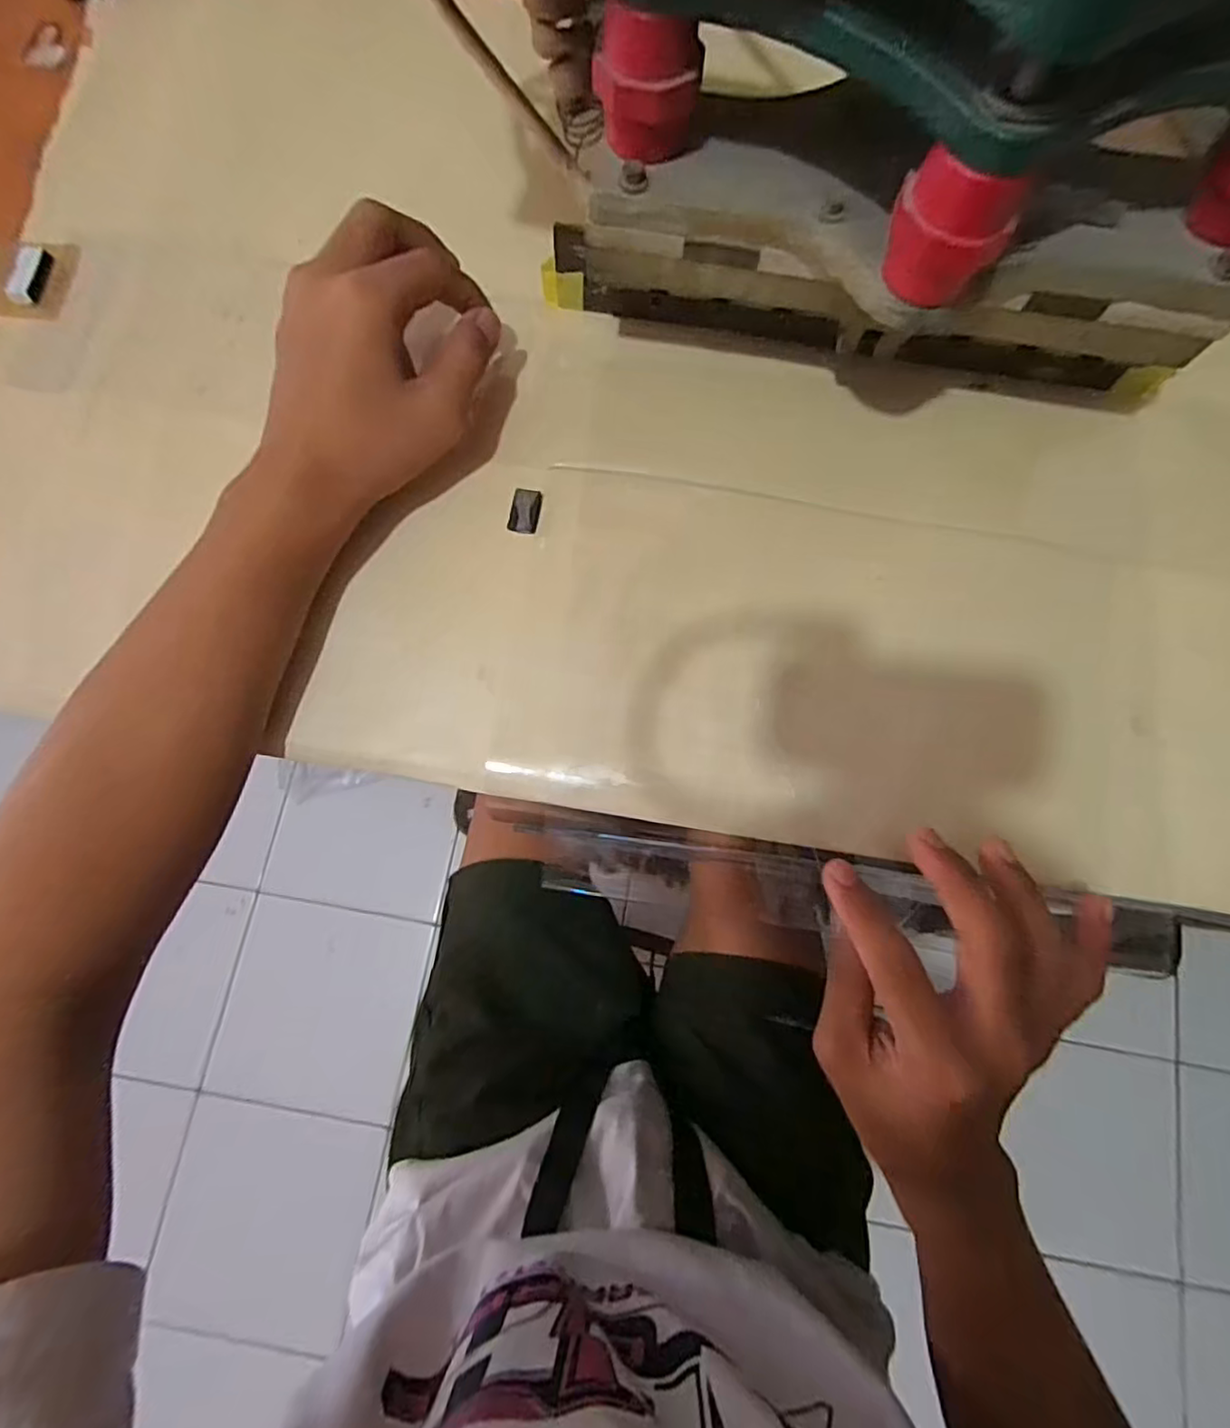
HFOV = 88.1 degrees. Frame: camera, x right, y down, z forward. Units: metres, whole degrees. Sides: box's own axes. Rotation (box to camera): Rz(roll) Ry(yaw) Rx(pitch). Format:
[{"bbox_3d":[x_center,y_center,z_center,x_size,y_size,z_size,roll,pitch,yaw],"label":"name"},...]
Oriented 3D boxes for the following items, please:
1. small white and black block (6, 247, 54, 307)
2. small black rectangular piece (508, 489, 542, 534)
[{"bbox_3d":[-0.300,-0.226,0.325,0.010,0.009,0.034,3,76,1],"label":"small white and black block"},{"bbox_3d":[-0.044,-0.099,0.308,0.014,0.004,0.023,11,76,2],"label":"small black rectangular piece"}]

